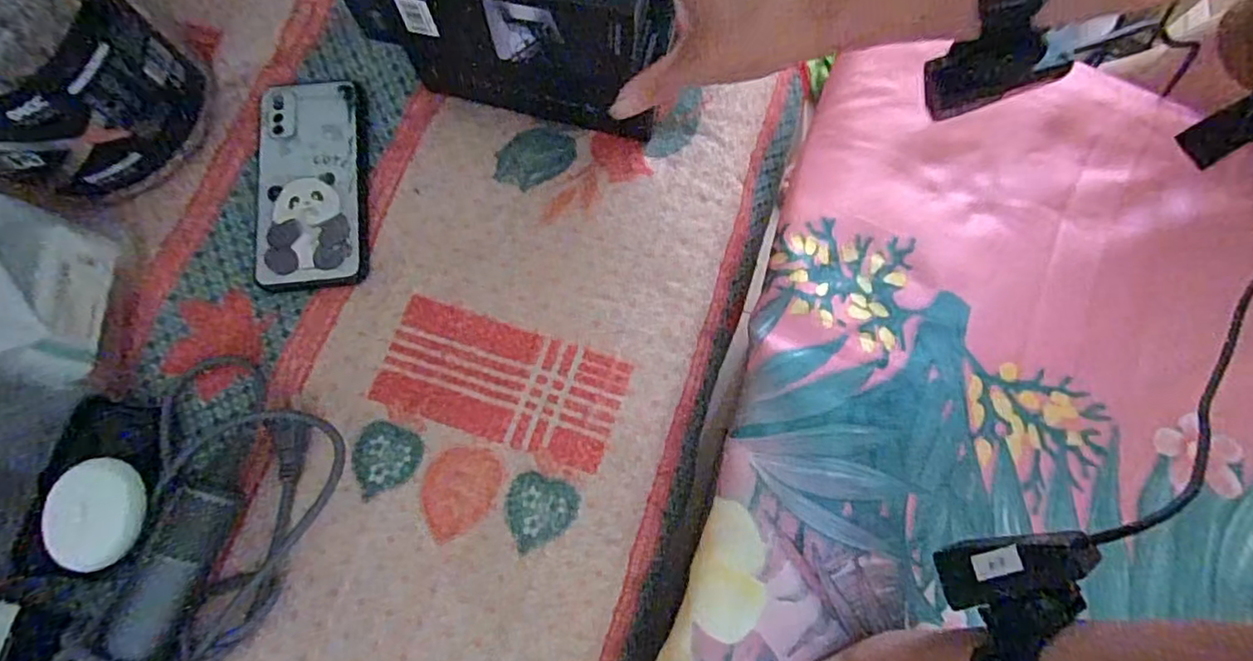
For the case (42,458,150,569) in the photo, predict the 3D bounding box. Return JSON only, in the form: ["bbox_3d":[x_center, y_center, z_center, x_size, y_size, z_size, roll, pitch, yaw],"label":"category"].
[{"bbox_3d":[-0.314,0.110,0.366,0.047,0.021,0.062,10,66,-22],"label":"case"}]

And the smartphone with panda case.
[{"bbox_3d":[-0.233,-0.109,0.450,0.076,0.015,0.158,-6,76,-6],"label":"smartphone with panda case"}]

